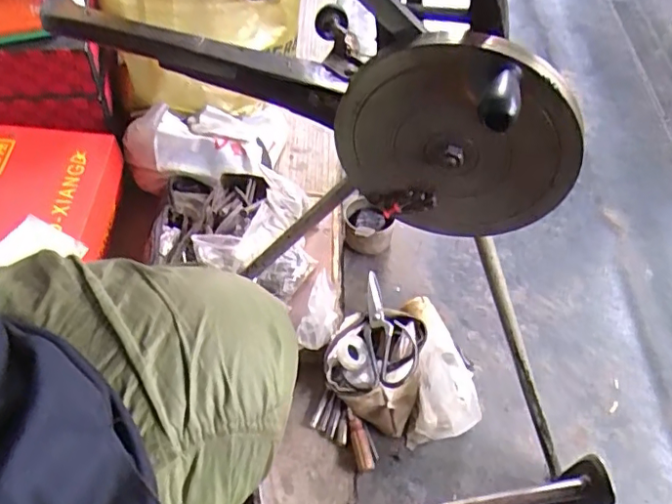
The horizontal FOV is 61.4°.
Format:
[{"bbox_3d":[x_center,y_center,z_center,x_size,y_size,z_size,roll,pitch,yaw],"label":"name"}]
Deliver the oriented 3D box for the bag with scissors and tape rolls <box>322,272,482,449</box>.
[{"bbox_3d":[0.096,0.153,0.771,0.196,0.133,0.187,24,58,11],"label":"bag with scissors and tape rolls"}]

